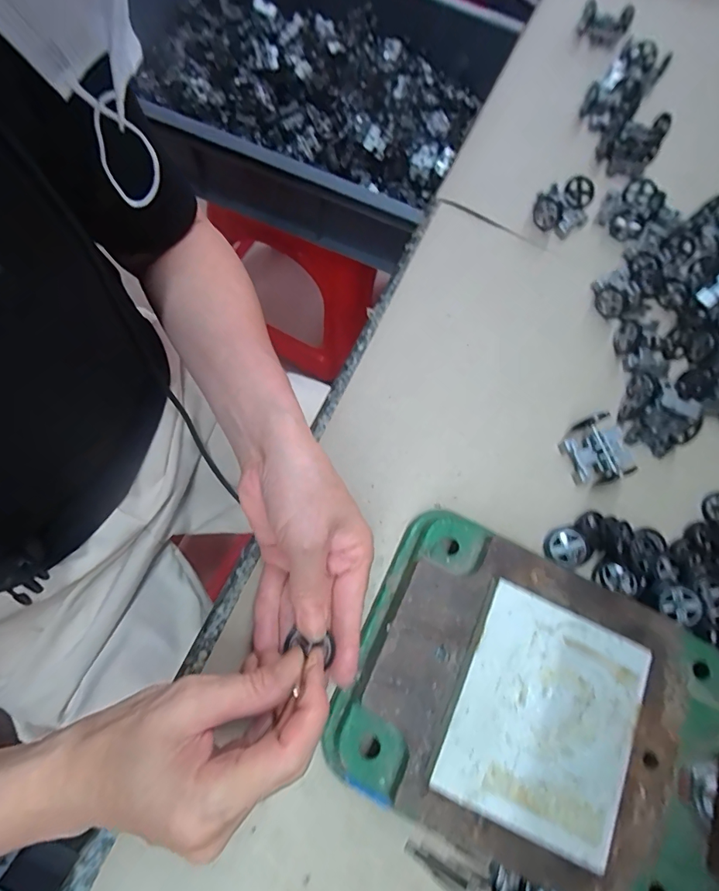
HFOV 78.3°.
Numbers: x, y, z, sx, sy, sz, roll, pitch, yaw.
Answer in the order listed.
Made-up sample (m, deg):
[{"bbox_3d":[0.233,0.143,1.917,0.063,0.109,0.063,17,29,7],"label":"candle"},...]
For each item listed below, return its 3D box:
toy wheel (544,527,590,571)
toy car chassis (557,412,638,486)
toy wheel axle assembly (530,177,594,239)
[{"bbox_3d":[0.143,0.070,0.302,0.027,0.006,0.025,2,73,-5],"label":"toy wheel"},{"bbox_3d":[0.177,0.002,0.321,0.047,0.025,0.046,-14,75,-10],"label":"toy car chassis"},{"bbox_3d":[0.181,-0.211,0.386,0.041,0.027,0.049,38,73,6],"label":"toy wheel axle assembly"}]

